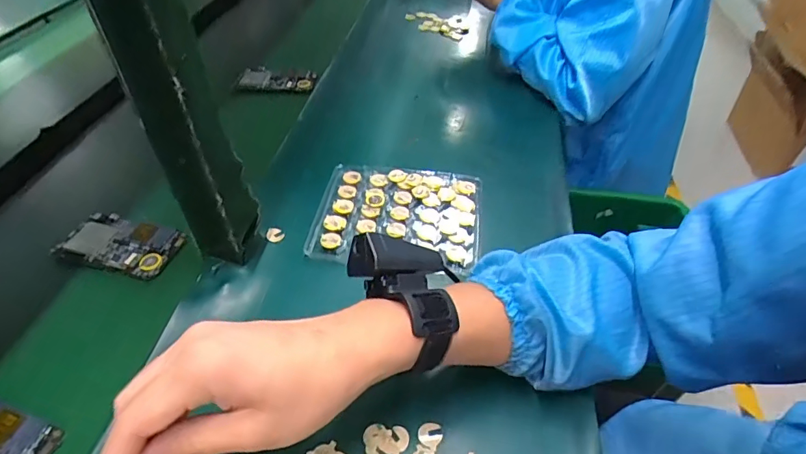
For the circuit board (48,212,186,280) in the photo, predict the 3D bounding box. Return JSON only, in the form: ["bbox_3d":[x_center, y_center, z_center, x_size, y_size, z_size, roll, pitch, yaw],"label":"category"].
[{"bbox_3d":[-0.295,0.017,0.492,0.128,0.008,0.066,12,47,12],"label":"circuit board"}]

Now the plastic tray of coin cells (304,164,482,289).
[{"bbox_3d":[-0.004,-0.014,0.504,0.167,0.019,0.140,7,46,7],"label":"plastic tray of coin cells"}]

